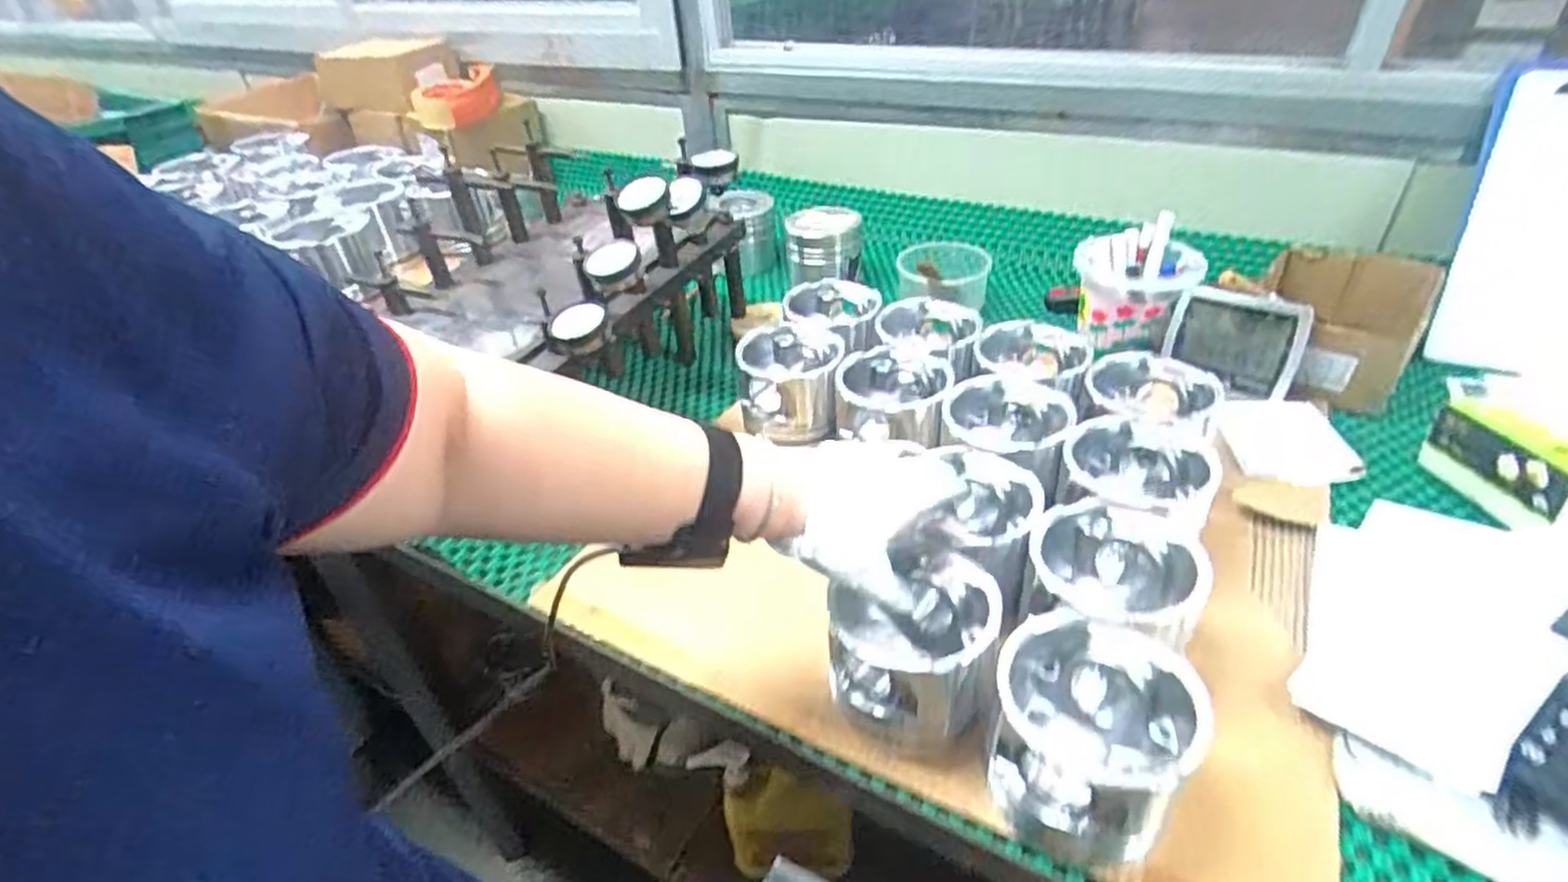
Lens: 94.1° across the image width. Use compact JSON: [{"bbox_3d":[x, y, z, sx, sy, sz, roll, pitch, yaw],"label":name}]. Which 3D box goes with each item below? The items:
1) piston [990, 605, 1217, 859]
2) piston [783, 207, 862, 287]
[{"bbox_3d":[0.186,0.180,0.447,0.106,0.097,0.113,-3,36,2],"label":"piston"},{"bbox_3d":[0.061,-0.283,1.057,0.107,0.087,0.107,-3,36,2],"label":"piston"}]

